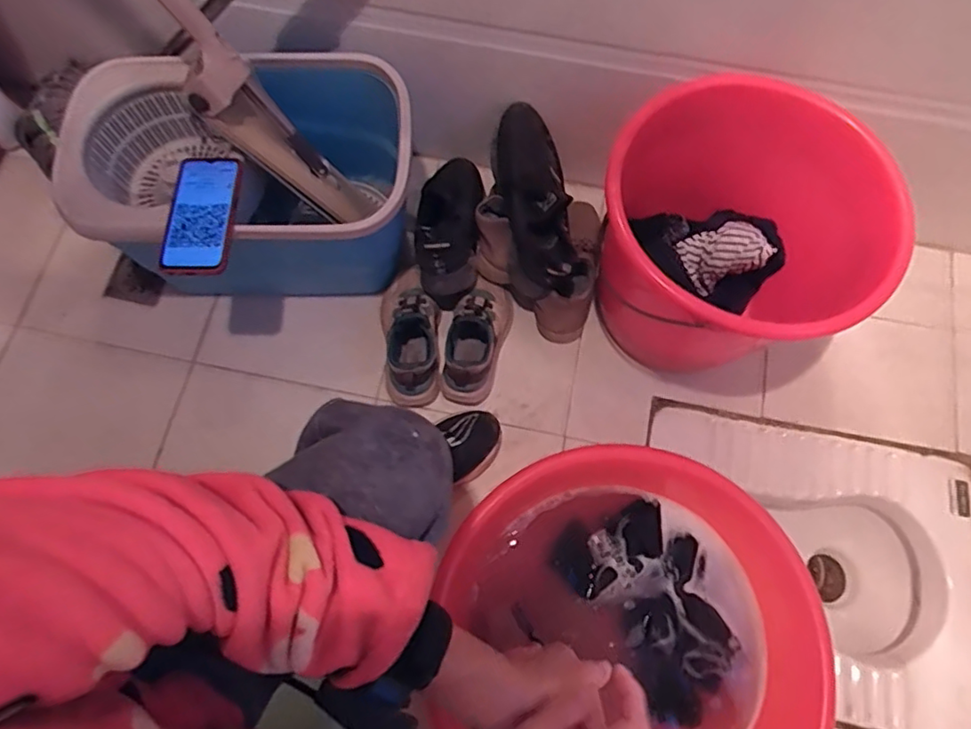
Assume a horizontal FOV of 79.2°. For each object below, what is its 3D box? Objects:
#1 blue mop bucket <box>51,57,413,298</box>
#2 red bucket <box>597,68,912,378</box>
[{"bbox_3d":[-0.323,-0.249,0.869,0.444,0.255,0.288,-5,71,-2],"label":"blue mop bucket"},{"bbox_3d":[0.330,-0.156,0.837,0.296,0.336,0.347,-43,76,-13],"label":"red bucket"}]

